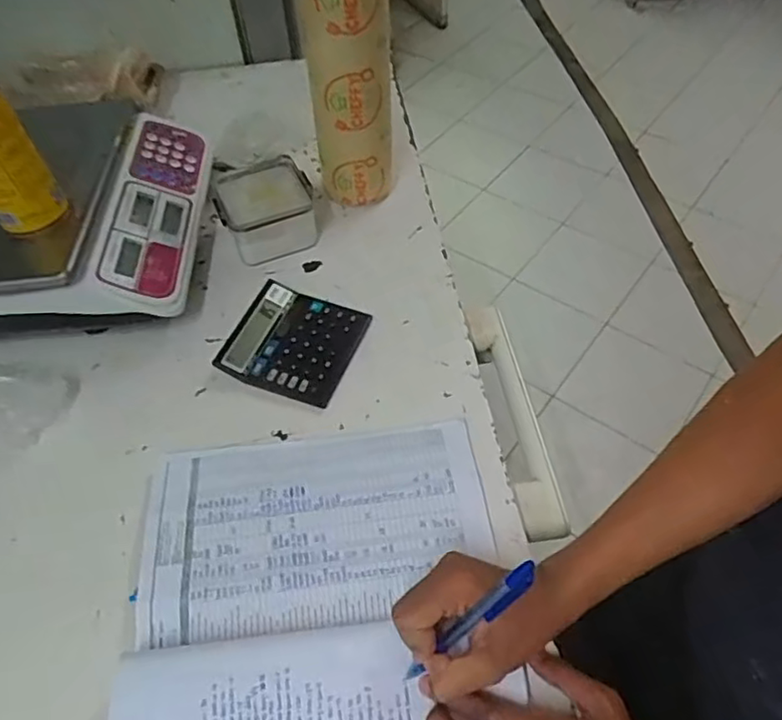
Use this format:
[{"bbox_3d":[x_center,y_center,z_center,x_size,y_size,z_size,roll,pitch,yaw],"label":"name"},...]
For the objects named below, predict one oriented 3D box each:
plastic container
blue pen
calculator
[{"bbox_3d":[-0.152,-0.184,0.757,0.105,0.072,0.112,-21,56,-12],"label":"plastic container"},{"bbox_3d":[0.050,0.187,0.440,0.132,0.015,0.013,-49,56,19],"label":"blue pen"},{"bbox_3d":[-0.104,-0.022,0.672,0.129,0.020,0.124,14,56,13],"label":"calculator"}]

